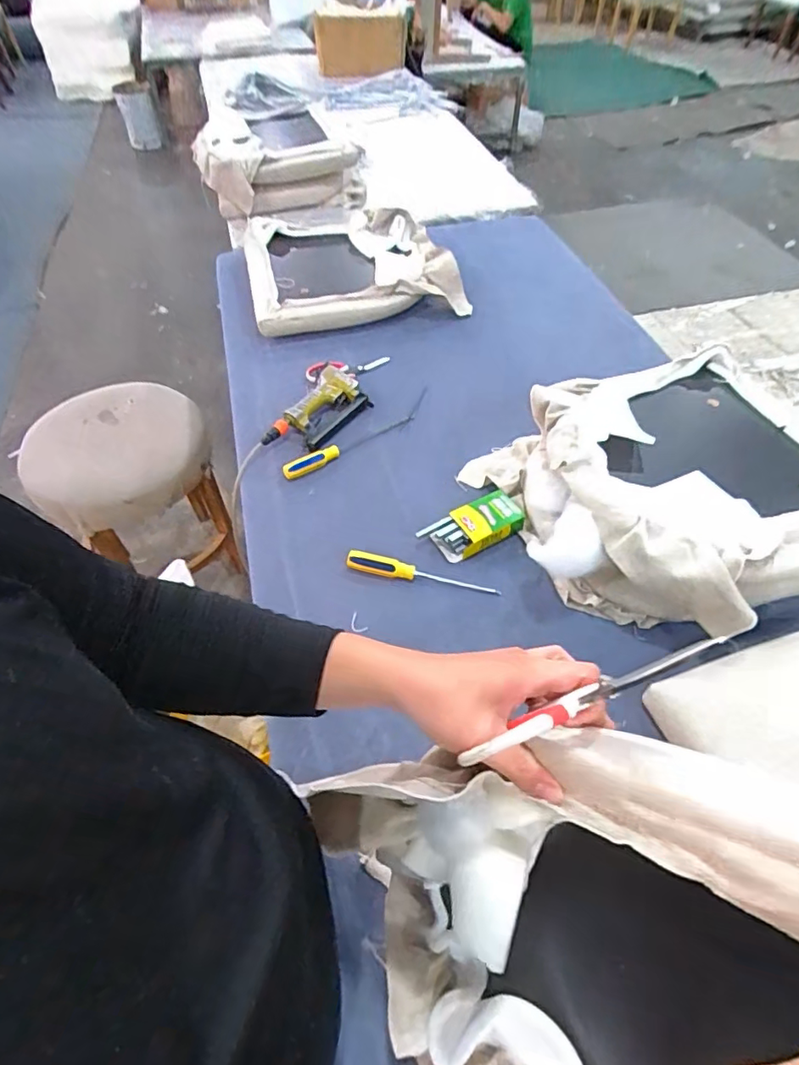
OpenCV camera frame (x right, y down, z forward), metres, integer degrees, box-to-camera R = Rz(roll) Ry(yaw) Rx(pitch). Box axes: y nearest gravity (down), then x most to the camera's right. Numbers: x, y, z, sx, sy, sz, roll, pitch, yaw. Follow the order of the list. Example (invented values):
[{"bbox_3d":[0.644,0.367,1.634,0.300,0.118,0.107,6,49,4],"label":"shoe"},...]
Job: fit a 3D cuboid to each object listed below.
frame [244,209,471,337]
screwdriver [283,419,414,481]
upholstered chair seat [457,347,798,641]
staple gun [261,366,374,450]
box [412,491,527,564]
[{"bbox_3d":[-0.121,-0.699,1.453,0.510,0.101,0.458,-9,53,-11],"label":"frame"},{"bbox_3d":[-0.095,-0.171,1.095,0.286,0.026,0.030,-26,58,-23],"label":"screwdriver"},{"bbox_3d":[0.438,-0.073,0.939,0.532,0.172,0.497,-16,54,-16],"label":"upholstered chair seat"},{"bbox_3d":[-0.152,-0.250,1.147,0.124,0.042,0.276,24,54,15],"label":"staple gun"},{"bbox_3d":[0.128,-0.011,0.957,0.173,0.033,0.080,-25,56,-18],"label":"box"}]

